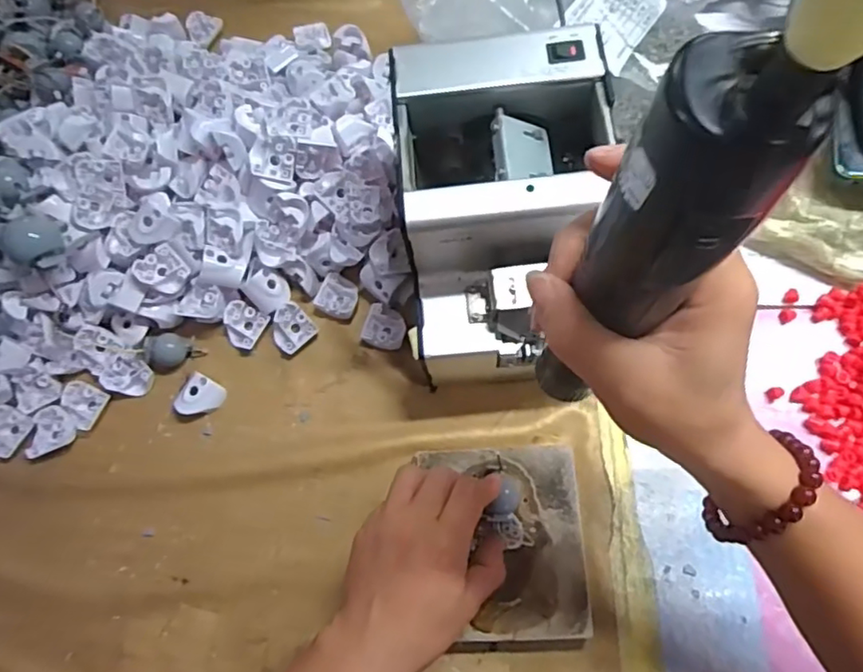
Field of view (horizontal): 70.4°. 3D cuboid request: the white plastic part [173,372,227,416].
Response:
[{"bbox_3d":[-0.170,0.045,0.450,0.028,0.012,0.030,20,73,11],"label":"white plastic part"}]

